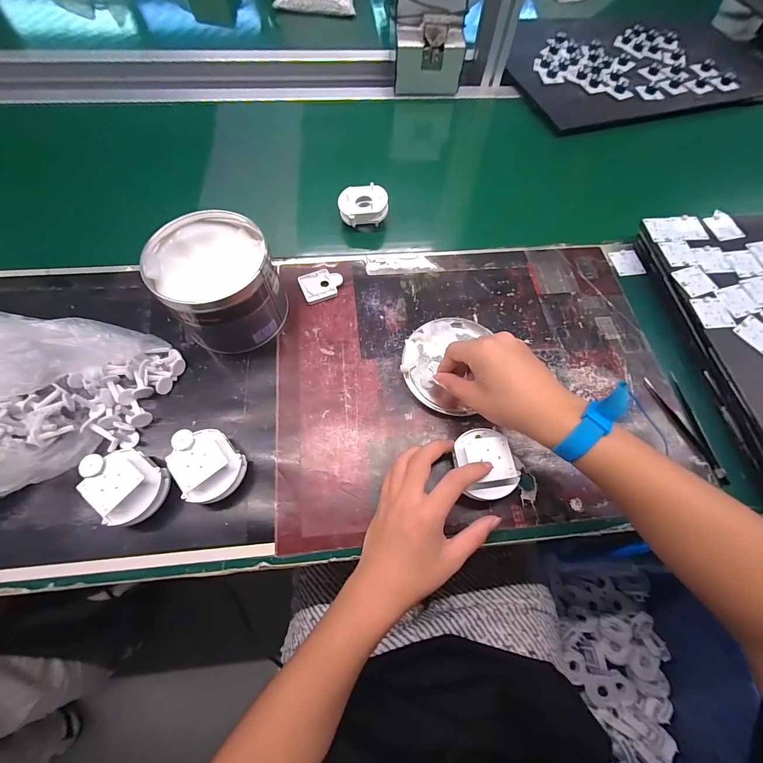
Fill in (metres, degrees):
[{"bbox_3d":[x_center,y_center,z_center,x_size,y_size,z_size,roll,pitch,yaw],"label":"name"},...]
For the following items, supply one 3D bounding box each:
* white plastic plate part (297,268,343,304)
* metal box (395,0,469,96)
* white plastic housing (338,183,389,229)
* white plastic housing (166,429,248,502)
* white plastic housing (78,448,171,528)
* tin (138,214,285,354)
[{"bbox_3d":[-0.080,-0.131,0.470,0.056,0.007,0.048,-20,68,-11],"label":"white plastic plate part"},{"bbox_3d":[0.088,-0.626,0.628,0.123,0.134,0.091,-1,66,-3],"label":"metal box"},{"bbox_3d":[-0.027,-0.259,0.509,0.070,0.021,0.056,-12,67,-7],"label":"white plastic housing"},{"bbox_3d":[-0.173,0.083,0.346,0.058,0.047,0.067,-34,71,-16],"label":"white plastic housing"},{"bbox_3d":[-0.250,0.102,0.344,0.063,0.048,0.072,-37,72,-17],"label":"white plastic housing"},{"bbox_3d":[-0.187,-0.112,0.410,0.121,0.090,0.132,1,66,-2],"label":"tin"}]

